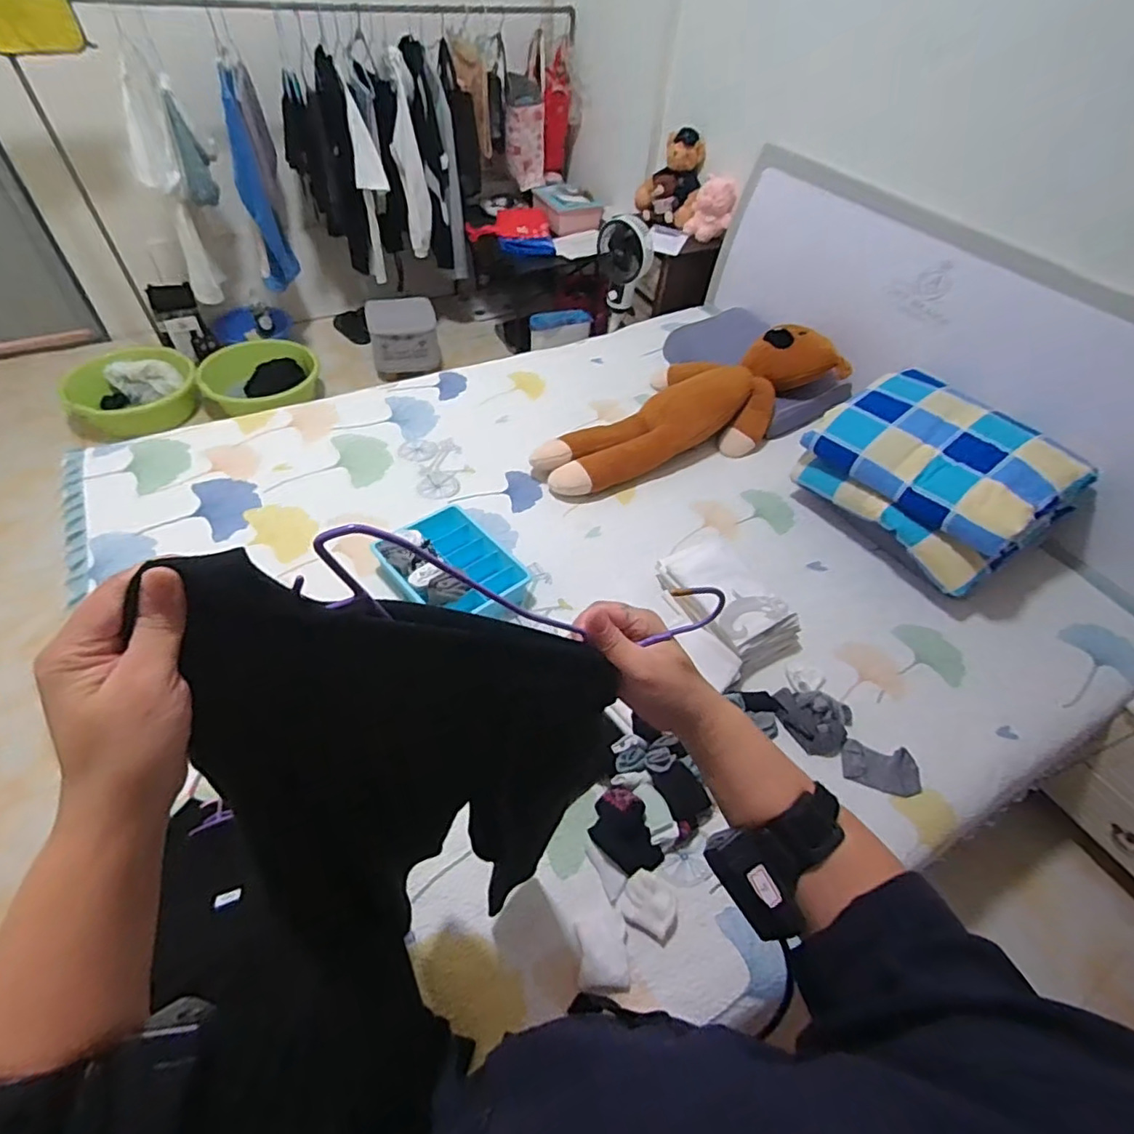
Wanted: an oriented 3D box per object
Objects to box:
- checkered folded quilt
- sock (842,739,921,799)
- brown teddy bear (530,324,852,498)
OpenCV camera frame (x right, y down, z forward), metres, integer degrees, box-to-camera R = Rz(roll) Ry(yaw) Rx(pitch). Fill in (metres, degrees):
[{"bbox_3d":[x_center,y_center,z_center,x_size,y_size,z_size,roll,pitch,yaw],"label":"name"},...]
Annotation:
[{"bbox_3d":[0.917,-0.245,1.438,0.357,0.245,0.530,-25,56,-24],"label":"checkered folded quilt"},{"bbox_3d":[0.618,0.396,1.126,0.152,0.024,0.089,8,51,3],"label":"sock"},{"bbox_3d":[0.321,-0.517,1.719,0.941,0.230,0.426,-23,56,-21],"label":"brown teddy bear"}]

